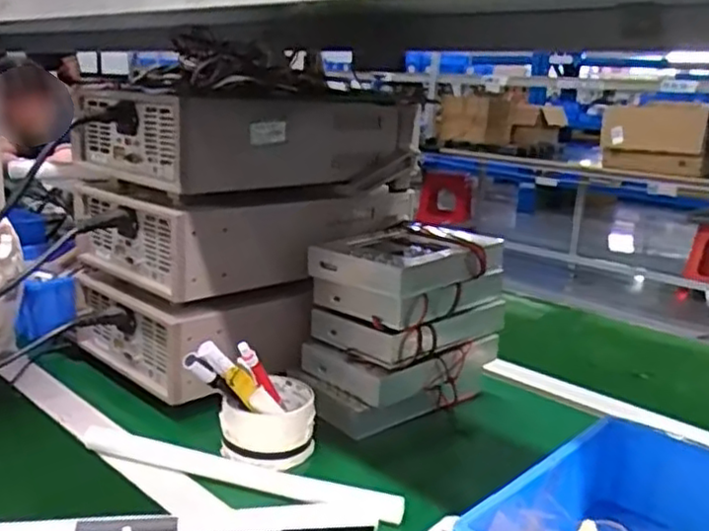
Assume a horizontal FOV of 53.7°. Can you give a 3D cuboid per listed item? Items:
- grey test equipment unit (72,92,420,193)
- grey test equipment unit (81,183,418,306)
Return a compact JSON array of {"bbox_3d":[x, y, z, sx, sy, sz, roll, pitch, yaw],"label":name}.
[{"bbox_3d":[-0.113,-0.152,0.806,0.331,0.093,0.215,-12,20,-44],"label":"grey test equipment unit"},{"bbox_3d":[-0.121,-0.052,0.848,0.345,0.091,0.219,-12,20,-44],"label":"grey test equipment unit"}]

